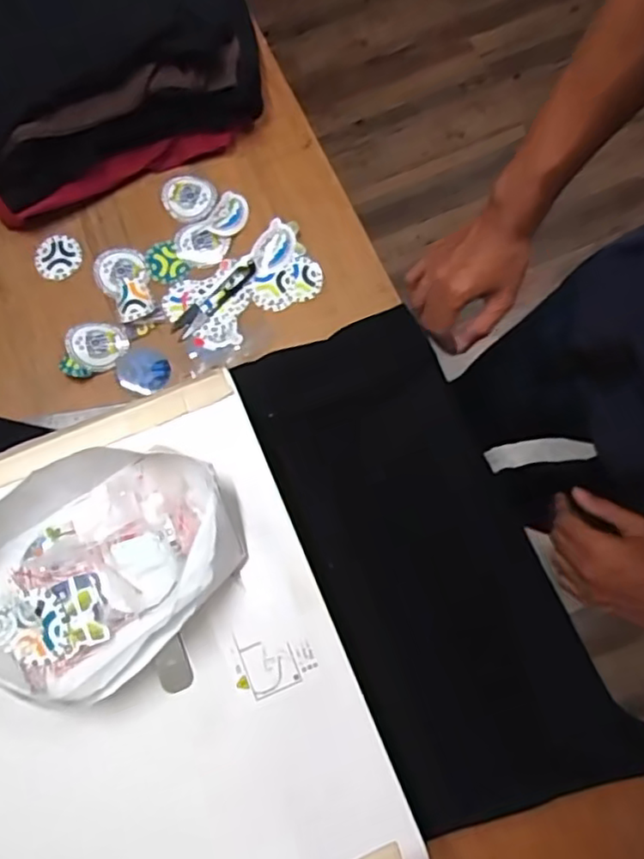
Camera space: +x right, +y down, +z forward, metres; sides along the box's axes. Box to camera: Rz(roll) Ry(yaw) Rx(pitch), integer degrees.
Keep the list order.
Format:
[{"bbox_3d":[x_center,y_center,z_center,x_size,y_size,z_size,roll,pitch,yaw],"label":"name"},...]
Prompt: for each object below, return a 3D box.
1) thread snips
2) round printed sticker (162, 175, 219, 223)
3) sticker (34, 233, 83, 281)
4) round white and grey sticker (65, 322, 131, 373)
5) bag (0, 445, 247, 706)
[{"bbox_3d":[-0.120,-0.147,0.708,0.024,0.006,0.115,42,81,10],"label":"thread snips"},{"bbox_3d":[-0.153,-0.267,0.732,0.060,0.005,0.056,-19,77,-3],"label":"round printed sticker"},{"bbox_3d":[-0.303,-0.198,0.729,0.054,0.006,0.054,0,79,2],"label":"sticker"},{"bbox_3d":[-0.243,-0.092,0.692,0.060,0.010,0.054,-31,97,-25],"label":"round white and grey sticker"},{"bbox_3d":[-0.163,0.095,0.460,0.199,0.051,0.155,-40,79,-8],"label":"bag"}]

